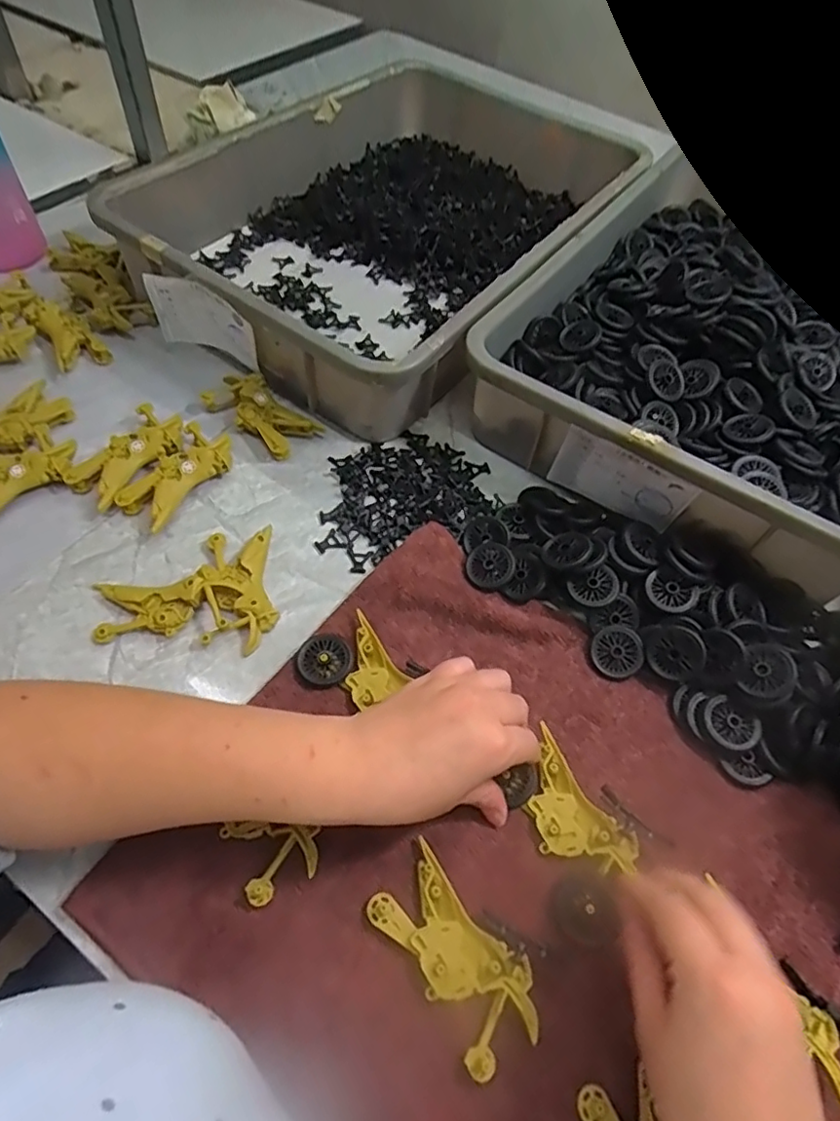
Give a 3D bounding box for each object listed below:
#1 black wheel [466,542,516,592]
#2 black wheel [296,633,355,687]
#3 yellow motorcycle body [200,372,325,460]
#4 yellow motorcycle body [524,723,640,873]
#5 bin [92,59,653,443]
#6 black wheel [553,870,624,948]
[{"bbox_3d":[0.054,0.004,0.459,0.037,0.006,0.037,-4,66,9],"label":"black wheel"},{"bbox_3d":[-0.065,0.069,0.412,0.037,0.012,0.038,2,59,-4],"label":"black wheel"},{"bbox_3d":[-0.139,-0.132,0.527,0.096,0.024,0.051,38,63,17],"label":"yellow motorcycle body"},{"bbox_3d":[0.089,0.153,0.368,0.047,0.009,0.086,-29,65,-20],"label":"yellow motorcycle body"},{"bbox_3d":[-0.012,-0.378,0.645,0.357,0.097,0.538,33,62,15],"label":"bin"},{"bbox_3d":[0.095,0.197,0.338,0.034,0.008,0.035,2,59,-4],"label":"black wheel"}]

